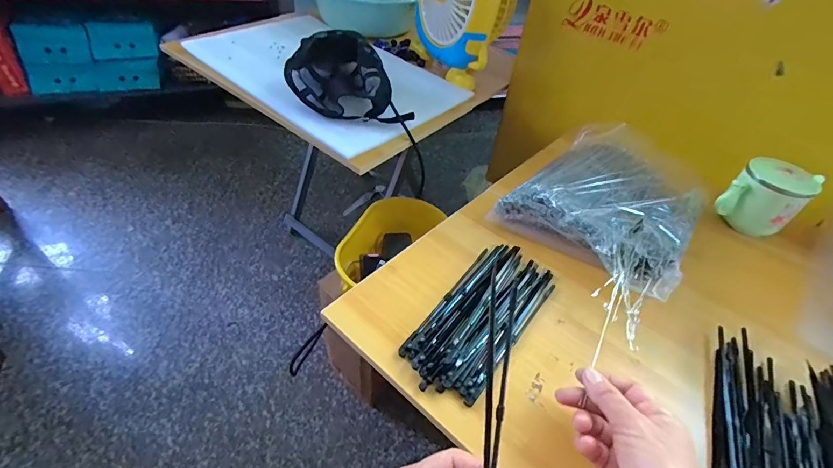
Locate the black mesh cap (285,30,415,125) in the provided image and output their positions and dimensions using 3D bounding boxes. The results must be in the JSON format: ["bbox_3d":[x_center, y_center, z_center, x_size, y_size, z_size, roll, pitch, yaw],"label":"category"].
[{"bbox_3d":[-0.127,-0.268,0.691,0.181,0.087,0.204,-11,48,-17],"label":"black mesh cap"}]

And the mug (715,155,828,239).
[{"bbox_3d":[0.463,-0.048,0.530,0.071,0.082,0.079,-30,55,-31],"label":"mug"}]

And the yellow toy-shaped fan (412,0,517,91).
[{"bbox_3d":[0.100,-0.452,0.773,0.132,0.252,0.223,-12,48,-18],"label":"yellow toy-shaped fan"}]

